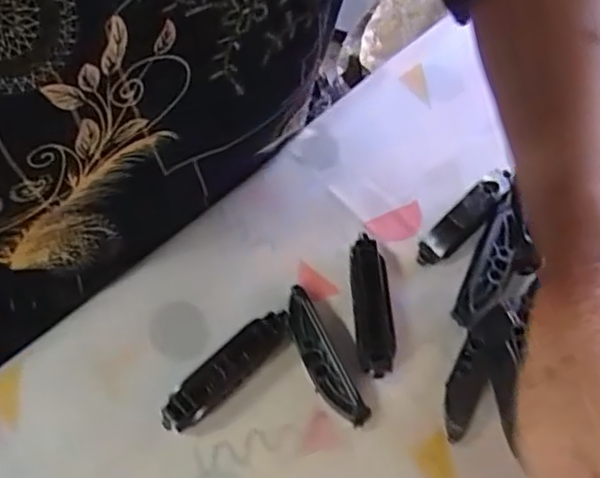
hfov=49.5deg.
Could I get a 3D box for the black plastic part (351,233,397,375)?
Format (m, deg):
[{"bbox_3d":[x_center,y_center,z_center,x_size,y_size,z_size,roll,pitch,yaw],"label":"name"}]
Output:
[{"bbox_3d":[0.040,0.037,0.360,0.018,0.020,0.076,-2,60,-3],"label":"black plastic part"}]

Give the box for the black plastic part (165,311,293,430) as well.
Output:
[{"bbox_3d":[-0.039,0.068,0.340,0.079,0.019,0.017,-39,68,-21],"label":"black plastic part"}]

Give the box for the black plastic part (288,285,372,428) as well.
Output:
[{"bbox_3d":[0.011,0.063,0.347,0.019,0.015,0.080,-23,63,-14],"label":"black plastic part"}]

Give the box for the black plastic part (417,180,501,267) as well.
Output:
[{"bbox_3d":[0.096,-0.010,0.386,0.019,0.011,0.066,42,81,20],"label":"black plastic part"}]

